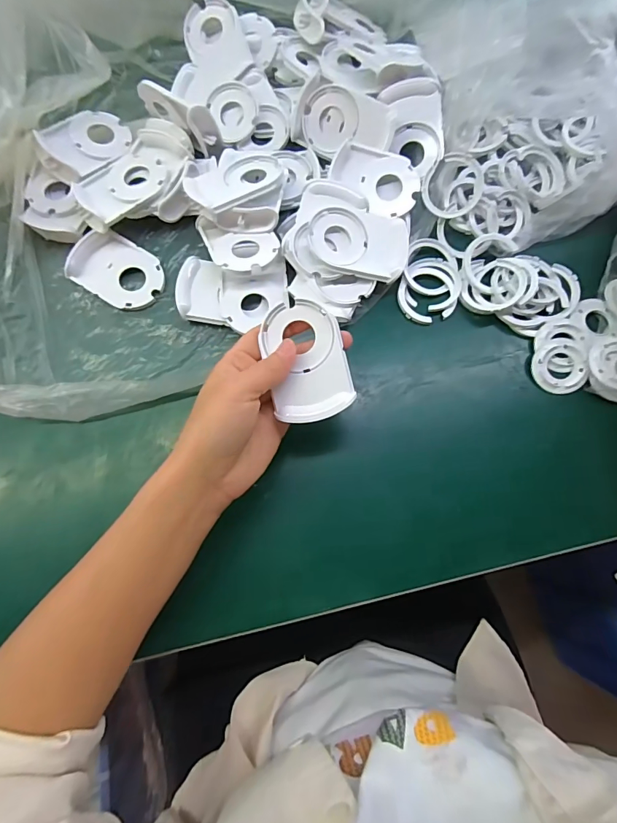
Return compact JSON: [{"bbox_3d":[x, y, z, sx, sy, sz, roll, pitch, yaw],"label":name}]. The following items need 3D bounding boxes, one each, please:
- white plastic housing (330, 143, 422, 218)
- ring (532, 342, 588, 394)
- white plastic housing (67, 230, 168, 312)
[{"bbox_3d":[0.059,-0.207,0.374,0.079,0.015,0.056,14,90,3],"label":"white plastic housing"},{"bbox_3d":[0.206,-0.035,0.342,0.040,0.005,0.040,0,89,7],"label":"ring"},{"bbox_3d":[-0.168,-0.126,0.368,0.078,0.011,0.058,29,77,8],"label":"white plastic housing"}]

